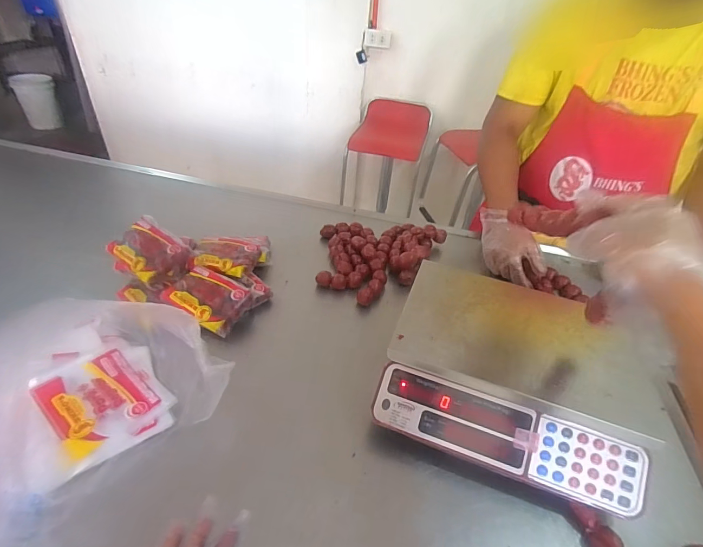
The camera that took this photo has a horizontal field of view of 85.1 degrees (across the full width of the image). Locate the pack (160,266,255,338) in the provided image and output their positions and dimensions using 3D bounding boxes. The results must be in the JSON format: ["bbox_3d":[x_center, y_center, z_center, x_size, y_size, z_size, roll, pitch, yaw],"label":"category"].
[{"bbox_3d":[-0.250,0.043,0.688,0.131,0.040,0.088,19,48,5],"label":"pack"}]

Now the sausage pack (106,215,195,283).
[{"bbox_3d":[-0.383,-0.041,0.727,0.127,0.061,0.106,26,43,24],"label":"sausage pack"}]

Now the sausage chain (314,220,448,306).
[{"bbox_3d":[0.036,-0.058,0.880,0.268,0.059,0.298,23,41,20],"label":"sausage chain"}]

